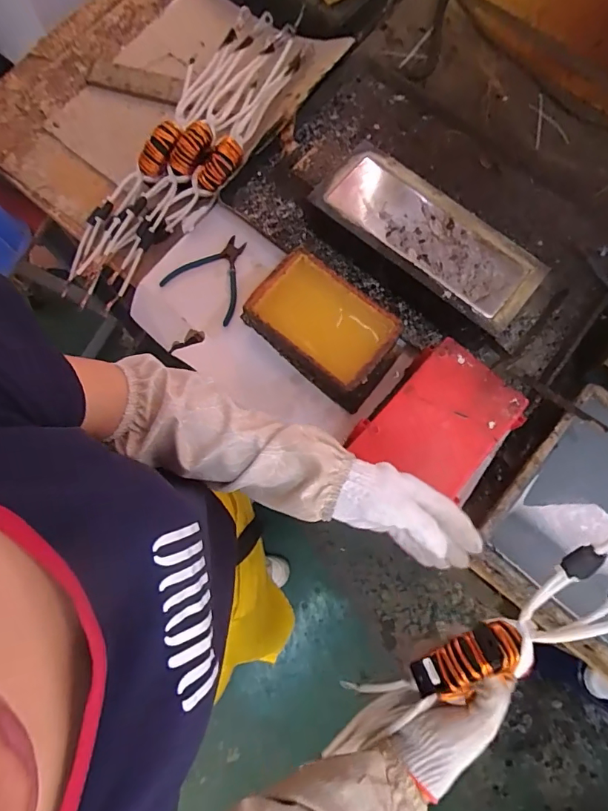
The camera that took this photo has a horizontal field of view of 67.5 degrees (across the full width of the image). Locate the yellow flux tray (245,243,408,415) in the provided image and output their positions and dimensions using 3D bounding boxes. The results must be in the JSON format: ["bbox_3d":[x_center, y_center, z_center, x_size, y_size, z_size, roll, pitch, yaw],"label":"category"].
[{"bbox_3d":[0.033,-0.114,0.675,0.215,0.063,0.135,39,78,8],"label":"yellow flux tray"}]

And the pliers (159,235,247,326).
[{"bbox_3d":[-0.140,-0.212,0.725,0.128,0.016,0.128,33,78,7],"label":"pliers"}]

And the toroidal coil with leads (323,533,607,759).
[{"bbox_3d":[0.200,0.175,0.378,0.418,0.063,0.077,-43,79,22],"label":"toroidal coil with leads"}]

